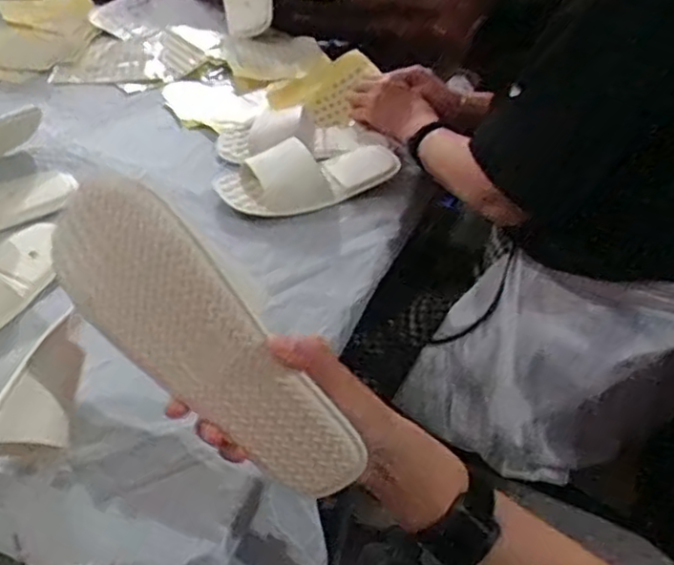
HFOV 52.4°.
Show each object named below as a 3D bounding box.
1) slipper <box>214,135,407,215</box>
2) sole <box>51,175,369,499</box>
[{"bbox_3d":[-0.032,-0.139,0.857,0.231,0.062,0.092,-13,42,-19],"label":"slipper"},{"bbox_3d":[-0.079,0.039,0.405,0.225,0.092,0.012,49,29,-4],"label":"sole"}]

